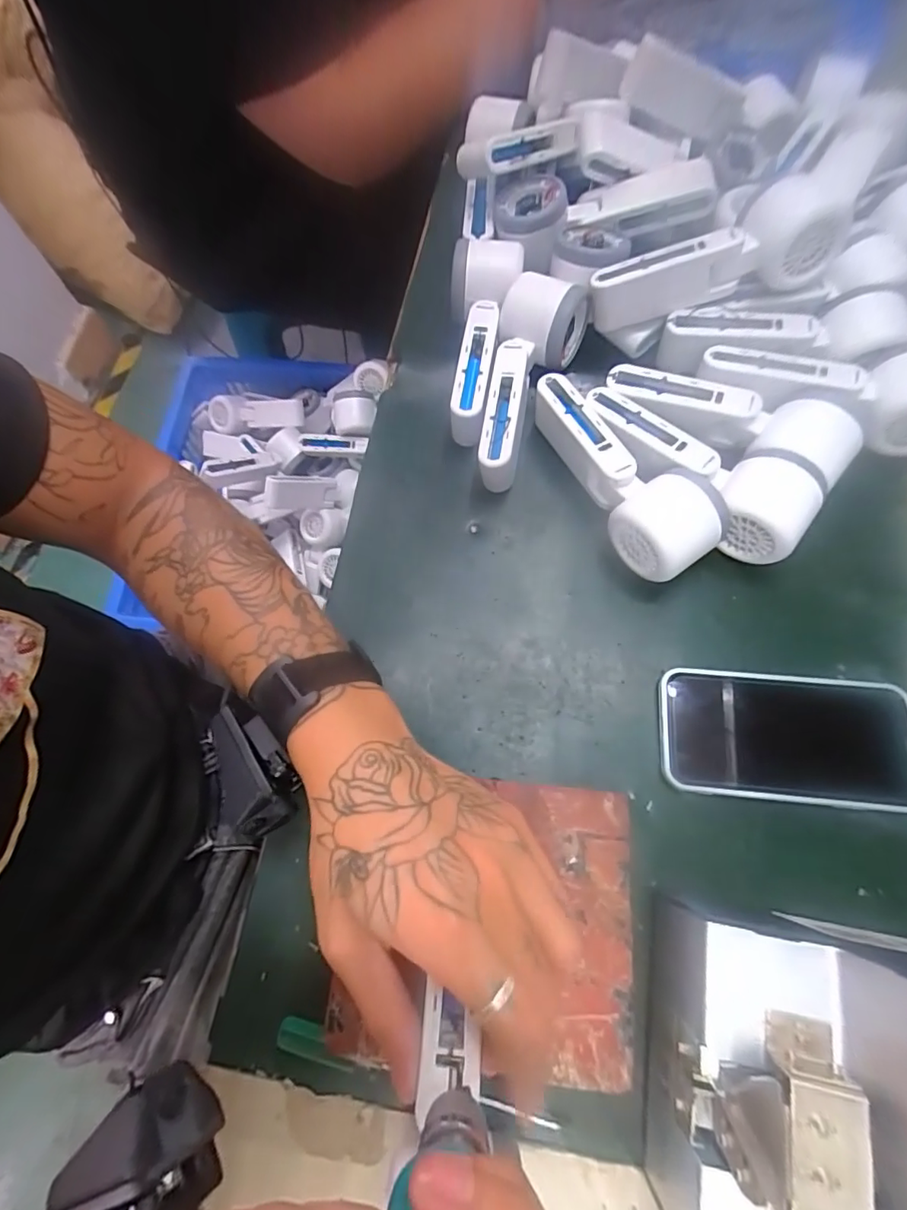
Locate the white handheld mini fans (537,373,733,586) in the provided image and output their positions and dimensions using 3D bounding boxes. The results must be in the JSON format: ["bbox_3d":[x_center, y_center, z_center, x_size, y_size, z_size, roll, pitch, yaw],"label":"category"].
[{"bbox_3d":[0.116,-0.094,0.374,0.064,0.049,0.163,-25,70,-7],"label":"white handheld mini fans"}]

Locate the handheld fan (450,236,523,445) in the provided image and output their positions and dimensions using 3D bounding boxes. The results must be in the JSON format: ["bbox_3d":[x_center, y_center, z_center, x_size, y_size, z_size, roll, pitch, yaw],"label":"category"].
[{"bbox_3d":[0.022,-0.203,0.416,0.052,0.055,0.159,3,69,3],"label":"handheld fan"}]

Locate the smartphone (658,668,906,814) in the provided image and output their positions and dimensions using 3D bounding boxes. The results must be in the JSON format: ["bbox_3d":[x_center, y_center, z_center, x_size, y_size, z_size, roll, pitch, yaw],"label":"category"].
[{"bbox_3d":[0.200,0.079,0.323,0.144,0.011,0.074,4,70,4],"label":"smartphone"}]

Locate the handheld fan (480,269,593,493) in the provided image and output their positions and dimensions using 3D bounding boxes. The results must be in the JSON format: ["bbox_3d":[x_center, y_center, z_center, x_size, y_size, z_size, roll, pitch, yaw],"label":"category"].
[{"bbox_3d":[0.055,-0.161,0.397,0.061,0.062,0.156,12,70,7],"label":"handheld fan"}]

